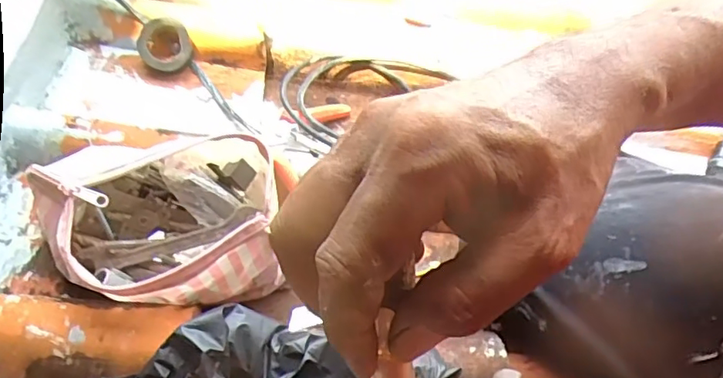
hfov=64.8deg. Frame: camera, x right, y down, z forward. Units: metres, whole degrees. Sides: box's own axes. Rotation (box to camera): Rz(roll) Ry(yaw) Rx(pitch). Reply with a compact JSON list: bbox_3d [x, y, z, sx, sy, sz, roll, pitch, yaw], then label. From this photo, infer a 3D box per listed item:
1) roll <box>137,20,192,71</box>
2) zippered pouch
[{"bbox_3d":[-0.211,-0.152,0.613,0.053,0.028,0.057,-17,81,-10],"label":"roll"},{"bbox_3d":[-0.154,0.022,0.446,0.172,0.074,0.136,-4,53,-1],"label":"zippered pouch"}]

